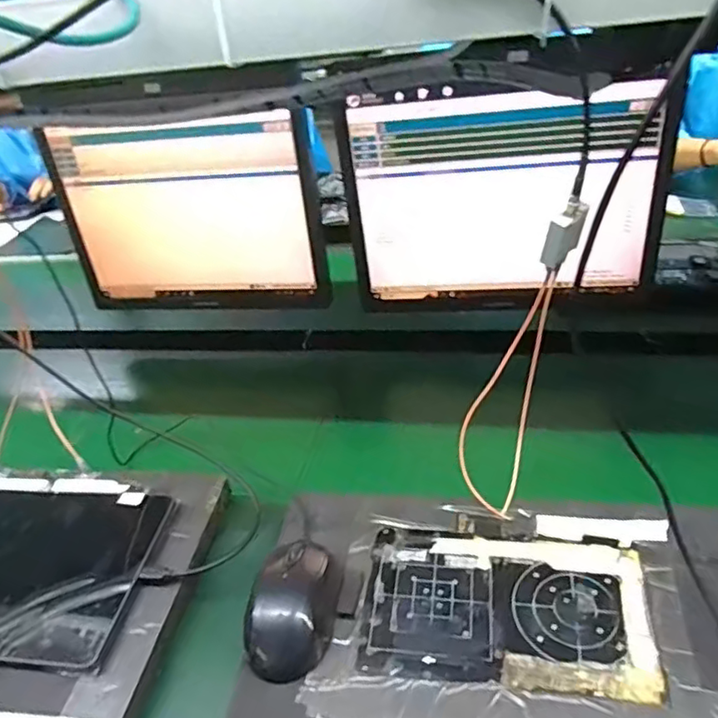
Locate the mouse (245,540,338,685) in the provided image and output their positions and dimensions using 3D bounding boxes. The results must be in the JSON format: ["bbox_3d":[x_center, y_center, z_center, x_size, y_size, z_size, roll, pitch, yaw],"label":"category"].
[{"bbox_3d":[-0.051,0.194,0.481,0.063,0.035,0.103,-3,34,7],"label":"mouse"}]

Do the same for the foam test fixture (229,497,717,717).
[{"bbox_3d":[0.112,0.221,0.457,0.379,0.038,0.256,1,35,12],"label":"foam test fixture"}]

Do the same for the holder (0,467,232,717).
[{"bbox_3d":[-0.341,0.204,0.558,0.381,0.042,0.260,-1,35,11],"label":"holder"}]

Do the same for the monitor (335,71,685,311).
[{"bbox_3d":[0.167,-0.183,0.738,0.366,0.274,0.045,2,35,14],"label":"monitor"}]

